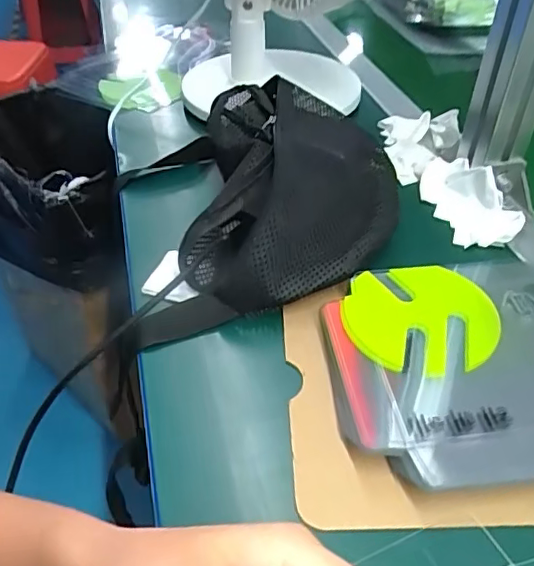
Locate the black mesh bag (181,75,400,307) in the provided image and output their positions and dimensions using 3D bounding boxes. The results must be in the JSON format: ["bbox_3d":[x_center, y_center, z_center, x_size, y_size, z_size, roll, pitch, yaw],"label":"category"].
[{"bbox_3d":[0.022,-0.084,0.461,0.159,0.068,0.248,1,44,2],"label":"black mesh bag"}]

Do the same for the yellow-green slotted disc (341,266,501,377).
[{"bbox_3d":[0.097,0.021,0.365,0.093,0.006,0.088,-1,45,1],"label":"yellow-green slotted disc"}]

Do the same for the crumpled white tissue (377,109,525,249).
[{"bbox_3d":[0.159,-0.107,0.521,0.076,0.034,0.216,-7,42,-7],"label":"crumpled white tissue"}]

